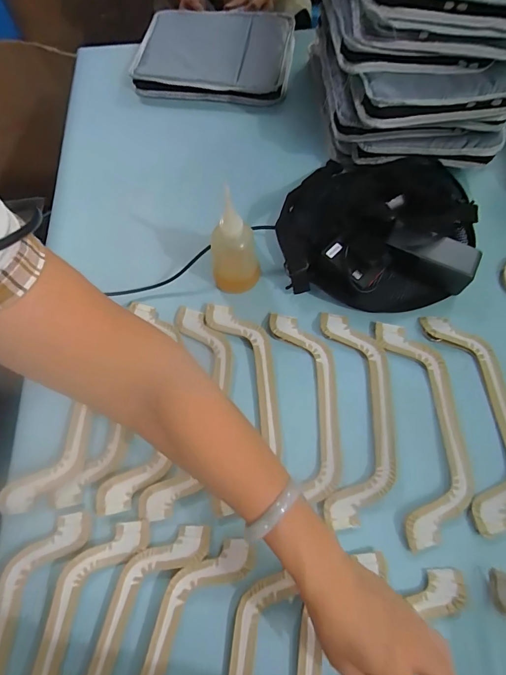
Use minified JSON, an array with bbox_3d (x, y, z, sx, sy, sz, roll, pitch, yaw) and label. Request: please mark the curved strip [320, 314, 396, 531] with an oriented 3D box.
[{"bbox_3d":[0.129,0.090,0.471,0.082,0.009,0.264,2,66,4],"label":"curved strip"}]

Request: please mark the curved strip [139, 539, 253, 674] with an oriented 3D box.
[{"bbox_3d":[-0.070,0.339,0.374,0.085,0.008,0.264,11,67,8],"label":"curved strip"}]

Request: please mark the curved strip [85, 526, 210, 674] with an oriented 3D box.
[{"bbox_3d":[-0.122,0.329,0.383,0.088,0.010,0.267,12,67,8],"label":"curved strip"}]

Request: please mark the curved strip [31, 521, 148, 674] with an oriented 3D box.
[{"bbox_3d":[-0.175,0.327,0.376,0.085,0.019,0.265,5,66,5],"label":"curved strip"}]

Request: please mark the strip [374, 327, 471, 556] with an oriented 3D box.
[{"bbox_3d":[0.213,0.107,0.468,0.086,0.018,0.267,-2,66,2],"label":"strip"}]

